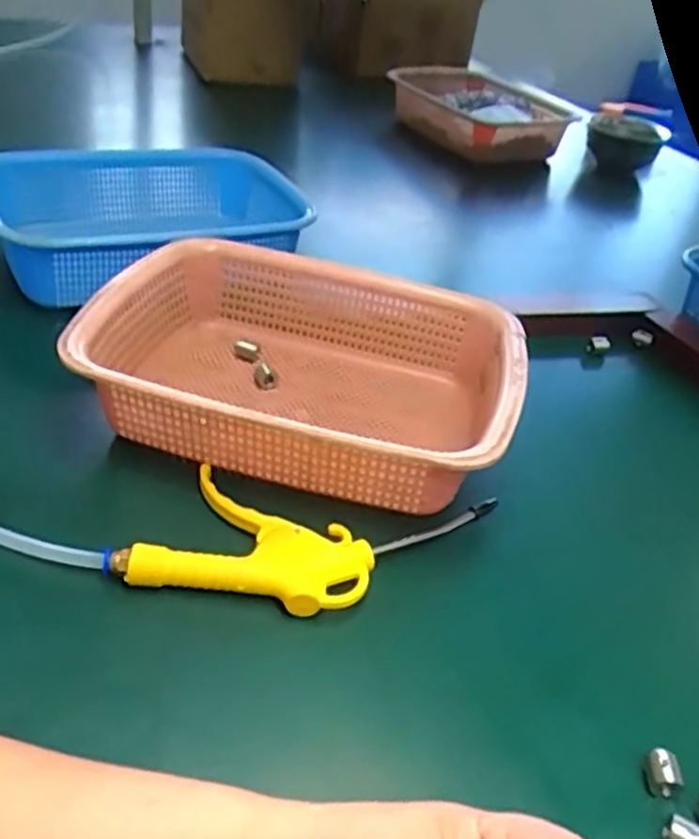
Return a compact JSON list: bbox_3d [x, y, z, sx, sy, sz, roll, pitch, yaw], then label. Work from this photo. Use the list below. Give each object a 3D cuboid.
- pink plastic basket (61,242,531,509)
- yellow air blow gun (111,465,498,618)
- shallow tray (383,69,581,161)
[{"bbox_3d":[-0.028,-0.034,0.528,0.282,0.078,0.206,15,38,9],"label":"pink plastic basket"},{"bbox_3d":[-0.020,0.072,0.442,0.206,0.018,0.106,9,37,2],"label":"yellow air blow gun"},{"bbox_3d":[0.196,-0.456,1.092,0.194,0.068,0.251,-23,47,-34],"label":"shallow tray"}]

